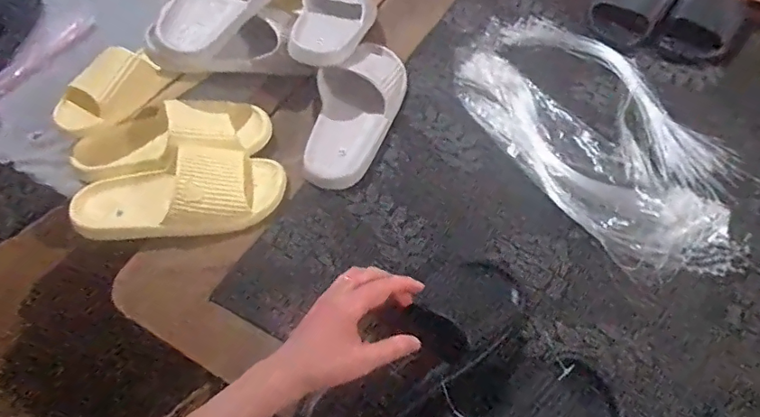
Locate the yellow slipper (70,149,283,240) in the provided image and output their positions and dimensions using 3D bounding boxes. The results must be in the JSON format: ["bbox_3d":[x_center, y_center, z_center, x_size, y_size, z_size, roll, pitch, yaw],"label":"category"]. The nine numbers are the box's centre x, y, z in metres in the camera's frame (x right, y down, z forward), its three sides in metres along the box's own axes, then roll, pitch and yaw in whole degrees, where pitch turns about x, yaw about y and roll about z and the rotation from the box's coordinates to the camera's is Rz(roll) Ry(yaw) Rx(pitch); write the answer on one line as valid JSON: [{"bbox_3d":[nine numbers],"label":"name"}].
[{"bbox_3d":[-0.250,-0.021,0.628,0.253,0.058,0.103,-9,54,-8],"label":"yellow slipper"}]

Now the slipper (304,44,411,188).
[{"bbox_3d":[-0.033,-0.151,0.726,0.107,0.061,0.273,17,55,12],"label":"slipper"}]

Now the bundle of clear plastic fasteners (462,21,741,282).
[{"bbox_3d":[0.303,-0.113,0.721,0.257,0.032,0.464,-24,57,-18],"label":"bundle of clear plastic fasteners"}]

